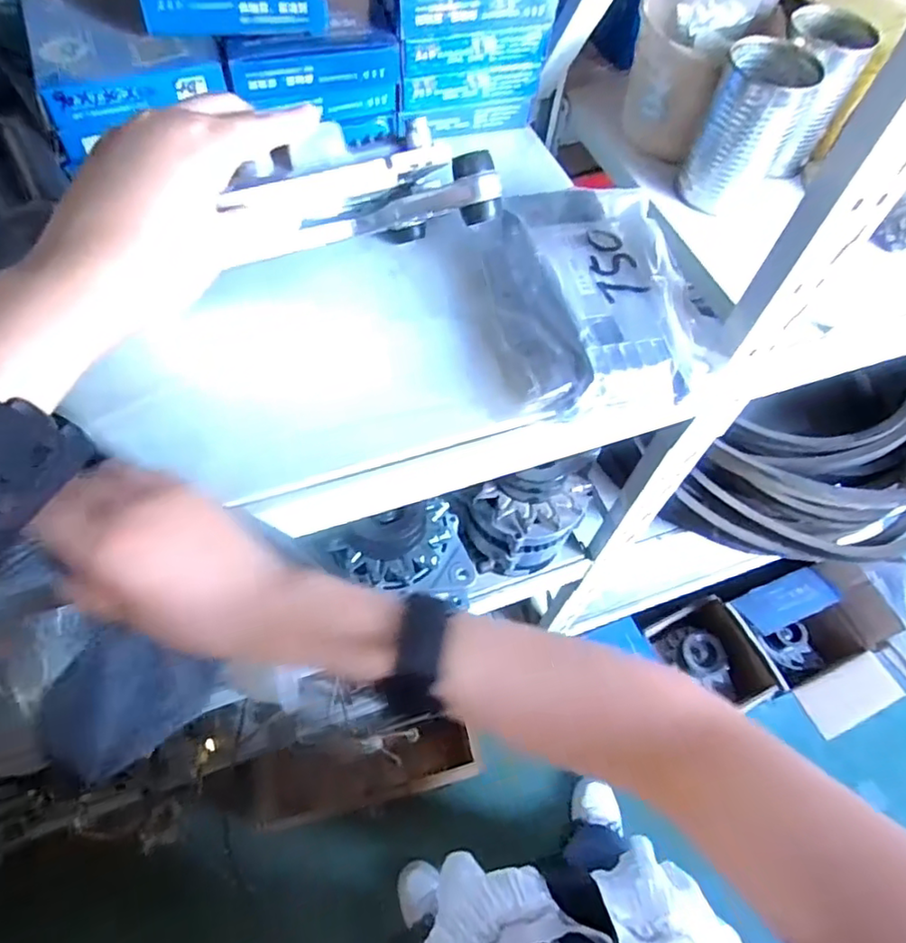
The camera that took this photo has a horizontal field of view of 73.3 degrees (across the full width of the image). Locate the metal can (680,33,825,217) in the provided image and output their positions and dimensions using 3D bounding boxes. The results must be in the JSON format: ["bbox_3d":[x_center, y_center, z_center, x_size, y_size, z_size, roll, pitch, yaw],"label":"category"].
[{"bbox_3d":[0.245,-0.289,0.517,0.067,0.108,0.071,2,59,-3],"label":"metal can"}]

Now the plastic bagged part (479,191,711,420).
[{"bbox_3d":[0.105,-0.138,0.455,0.146,0.034,0.203,-6,60,-8],"label":"plastic bagged part"}]

